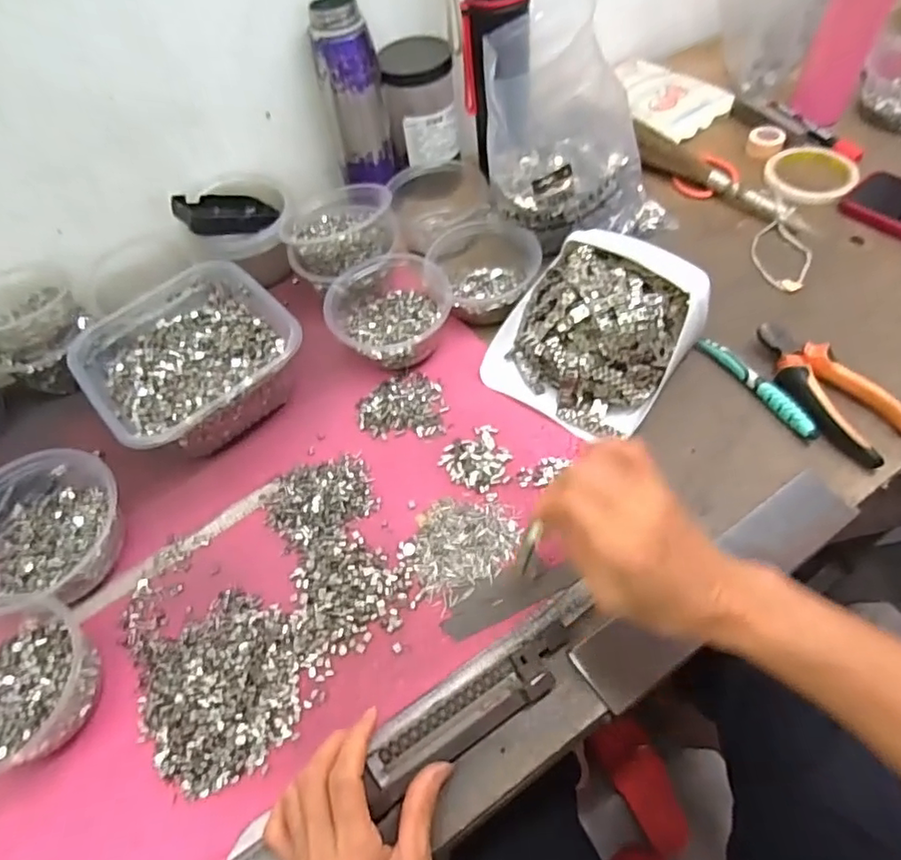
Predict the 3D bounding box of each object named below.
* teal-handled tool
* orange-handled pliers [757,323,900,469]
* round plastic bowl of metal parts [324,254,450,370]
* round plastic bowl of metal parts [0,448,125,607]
[{"bbox_3d":[0.272,-0.041,0.516,0.015,0.016,0.127,-29,57,-12],"label":"teal-handled tool"},{"bbox_3d":[0.324,-0.038,0.504,0.060,0.023,0.150,-28,57,-12],"label":"orange-handled pliers"},{"bbox_3d":[-0.059,-0.114,0.566,0.112,0.051,0.111,-3,55,5],"label":"round plastic bowl of metal parts"},{"bbox_3d":[-0.333,0.074,0.470,0.129,0.048,0.135,-1,61,3],"label":"round plastic bowl of metal parts"}]

